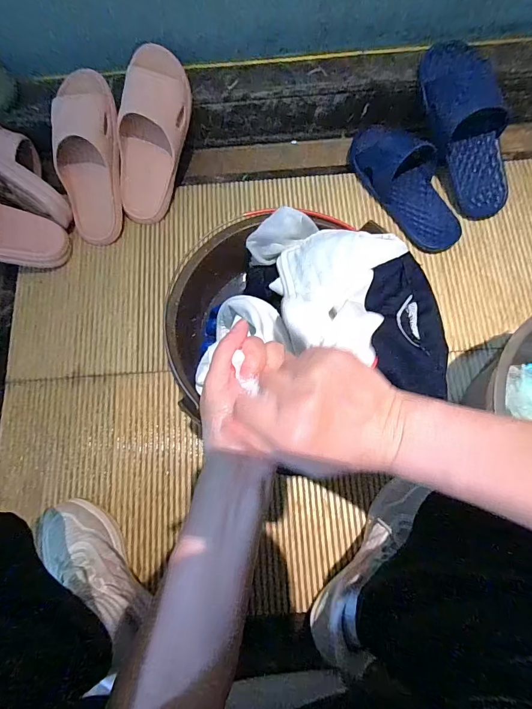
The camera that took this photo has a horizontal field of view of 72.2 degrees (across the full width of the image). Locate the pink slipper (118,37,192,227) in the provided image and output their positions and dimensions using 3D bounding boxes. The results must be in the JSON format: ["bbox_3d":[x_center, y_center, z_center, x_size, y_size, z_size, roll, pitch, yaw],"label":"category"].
[{"bbox_3d":[-0.189,-0.356,0.606,0.092,0.062,0.255,19,115,6],"label":"pink slipper"}]

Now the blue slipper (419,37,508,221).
[{"bbox_3d":[0.335,-0.366,0.600,0.108,0.057,0.277,-28,106,-5],"label":"blue slipper"}]

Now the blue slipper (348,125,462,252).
[{"bbox_3d":[0.242,-0.298,0.624,0.104,0.062,0.262,-34,77,-7],"label":"blue slipper"}]

